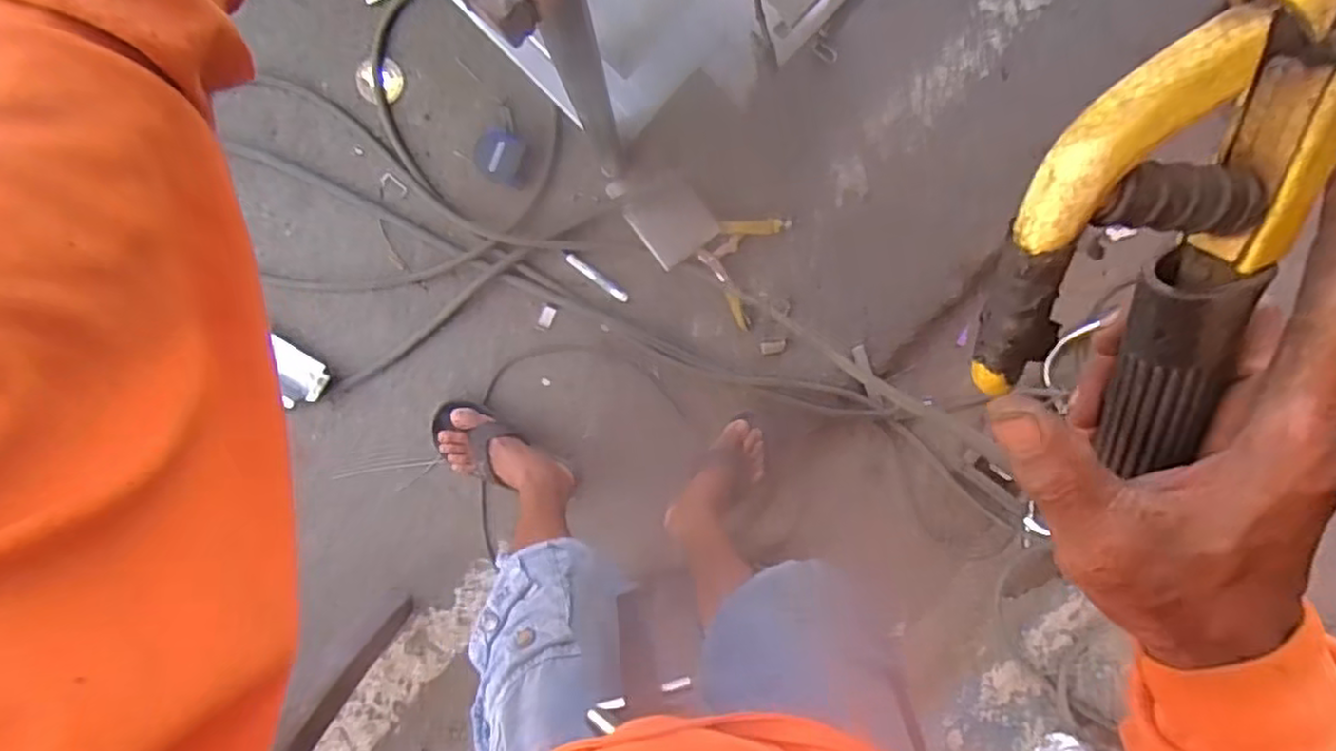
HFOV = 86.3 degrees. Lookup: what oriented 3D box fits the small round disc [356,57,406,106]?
[{"bbox_3d":[-0.431,-0.442,1.070,0.070,0.013,0.065,0,99,2],"label":"small round disc"}]

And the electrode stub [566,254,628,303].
[{"bbox_3d":[-0.109,-0.151,1.104,0.112,0.006,0.017,38,98,-4],"label":"electrode stub"}]

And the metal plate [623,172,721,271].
[{"bbox_3d":[0.008,-0.236,1.074,0.110,0.007,0.120,-35,103,10],"label":"metal plate"}]

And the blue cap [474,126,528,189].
[{"bbox_3d":[-0.253,-0.330,1.075,0.078,0.010,0.074,17,99,0],"label":"blue cap"}]

